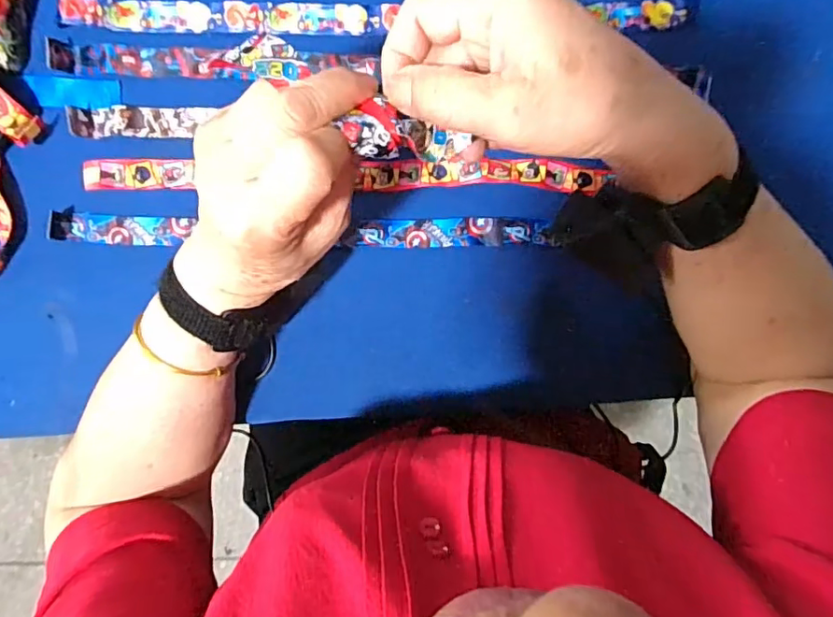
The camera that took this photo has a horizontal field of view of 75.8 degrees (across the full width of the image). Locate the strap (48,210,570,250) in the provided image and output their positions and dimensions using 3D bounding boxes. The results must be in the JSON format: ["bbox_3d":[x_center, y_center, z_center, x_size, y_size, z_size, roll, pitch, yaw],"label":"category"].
[{"bbox_3d":[-0.075,-0.056,0.389,0.361,0.006,0.023,1,98,-2],"label":"strap"}]

